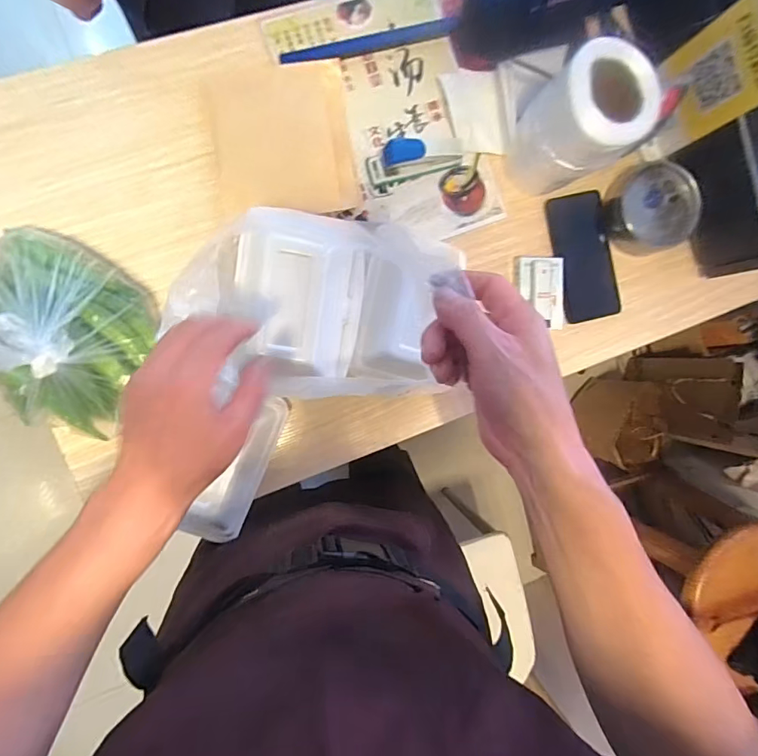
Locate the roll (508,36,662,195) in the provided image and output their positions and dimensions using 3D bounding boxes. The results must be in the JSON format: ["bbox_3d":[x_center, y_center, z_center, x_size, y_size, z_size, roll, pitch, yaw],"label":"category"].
[{"bbox_3d":[0.208,-0.271,0.516,0.080,0.162,0.100,-36,97,-6],"label":"roll"}]

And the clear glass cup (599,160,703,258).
[{"bbox_3d":[0.343,-0.216,0.596,0.099,0.047,0.111,-25,96,-8],"label":"clear glass cup"}]

